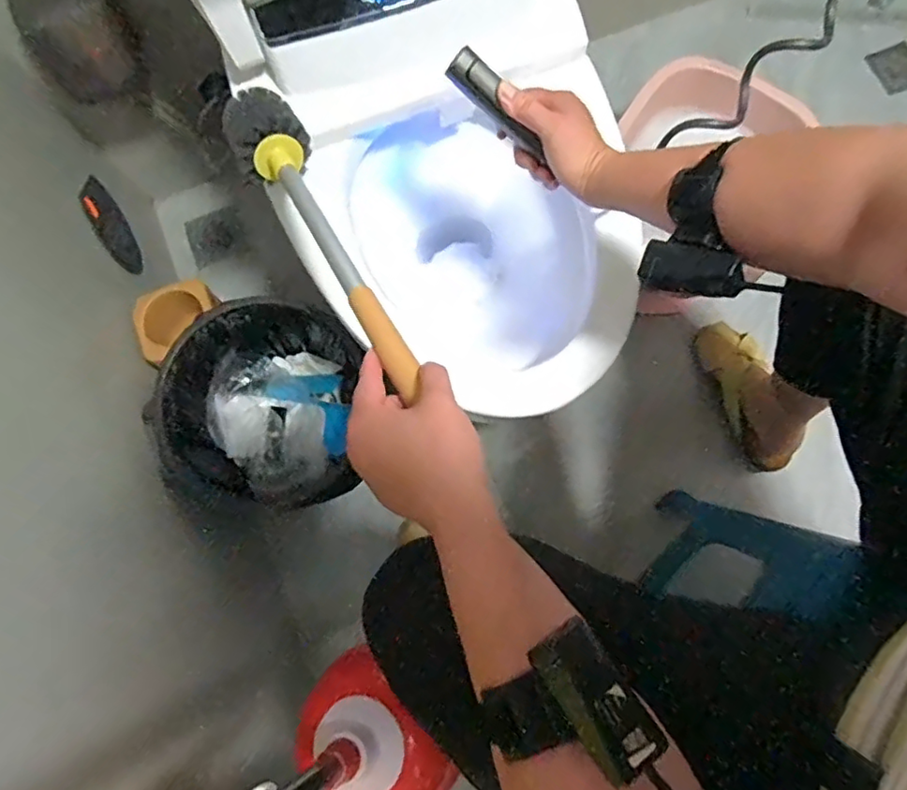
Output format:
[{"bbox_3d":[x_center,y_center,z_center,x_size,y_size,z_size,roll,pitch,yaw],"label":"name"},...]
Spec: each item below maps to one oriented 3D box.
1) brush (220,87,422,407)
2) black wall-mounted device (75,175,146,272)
[{"bbox_3d":[-0.121,-0.157,0.511,0.070,0.056,0.398,-29,61,-6],"label":"brush"},{"bbox_3d":[-0.485,-0.241,0.833,0.014,0.130,0.123,-16,78,-3],"label":"black wall-mounted device"}]

